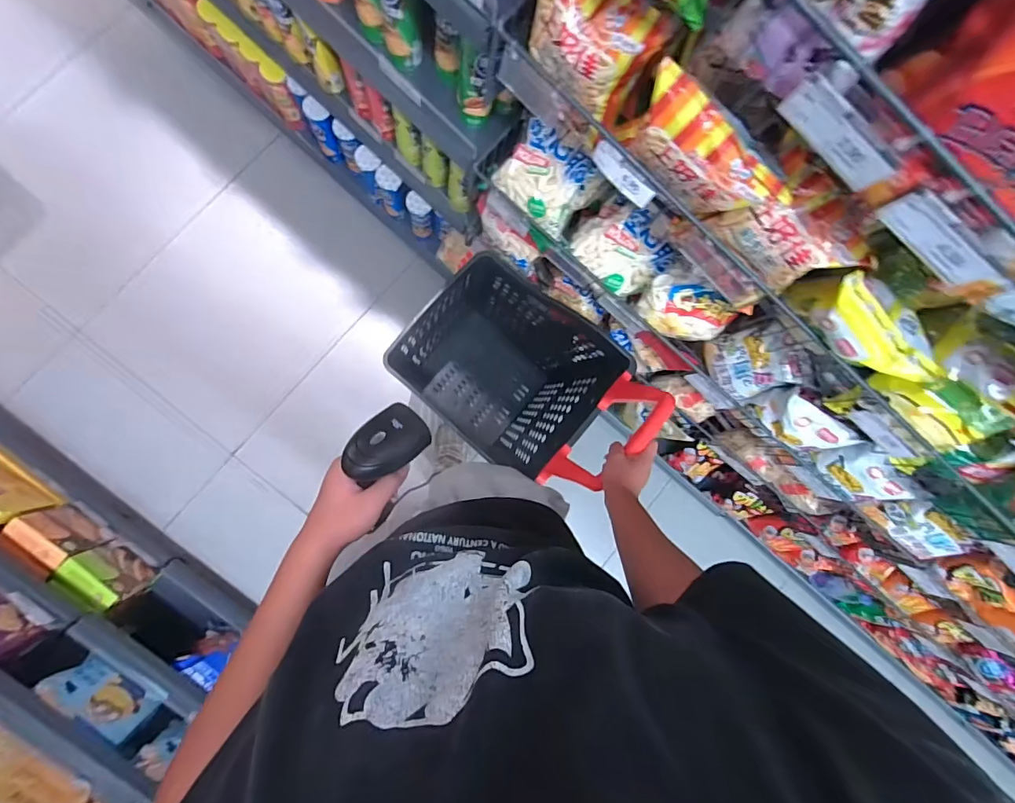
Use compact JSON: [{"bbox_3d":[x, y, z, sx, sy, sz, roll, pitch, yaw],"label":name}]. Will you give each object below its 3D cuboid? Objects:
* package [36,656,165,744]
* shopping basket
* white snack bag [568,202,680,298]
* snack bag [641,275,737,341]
[{"bbox_3d":[-0.816,0.596,0.918,0.186,0.122,0.029,39,83,-5],"label":"package"},{"bbox_3d":[0.019,-0.103,1.149,0.484,0.778,0.412,42,83,-4],"label":"shopping basket"},{"bbox_3d":[0.218,-0.289,0.865,0.173,0.112,0.133,35,83,-5],"label":"white snack bag"},{"bbox_3d":[0.346,-0.169,0.878,0.172,0.095,0.075,19,85,-7],"label":"snack bag"}]

